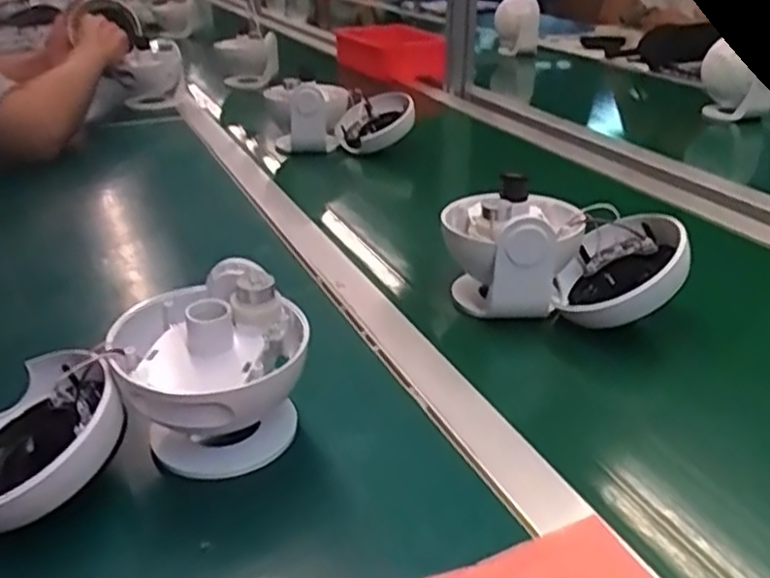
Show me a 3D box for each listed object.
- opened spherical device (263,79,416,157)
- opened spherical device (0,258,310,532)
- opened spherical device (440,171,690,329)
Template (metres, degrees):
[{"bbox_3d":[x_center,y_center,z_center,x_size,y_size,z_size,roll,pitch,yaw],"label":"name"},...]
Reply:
[{"bbox_3d":[-0.061,-0.244,1.025,0.192,0.097,0.092,2,25,-7],"label":"opened spherical device"},{"bbox_3d":[-0.158,0.075,0.442,0.218,0.122,0.108,-12,29,-20],"label":"opened spherical device"},{"bbox_3d":[0.144,-0.029,0.609,0.190,0.102,0.107,5,28,13],"label":"opened spherical device"}]

